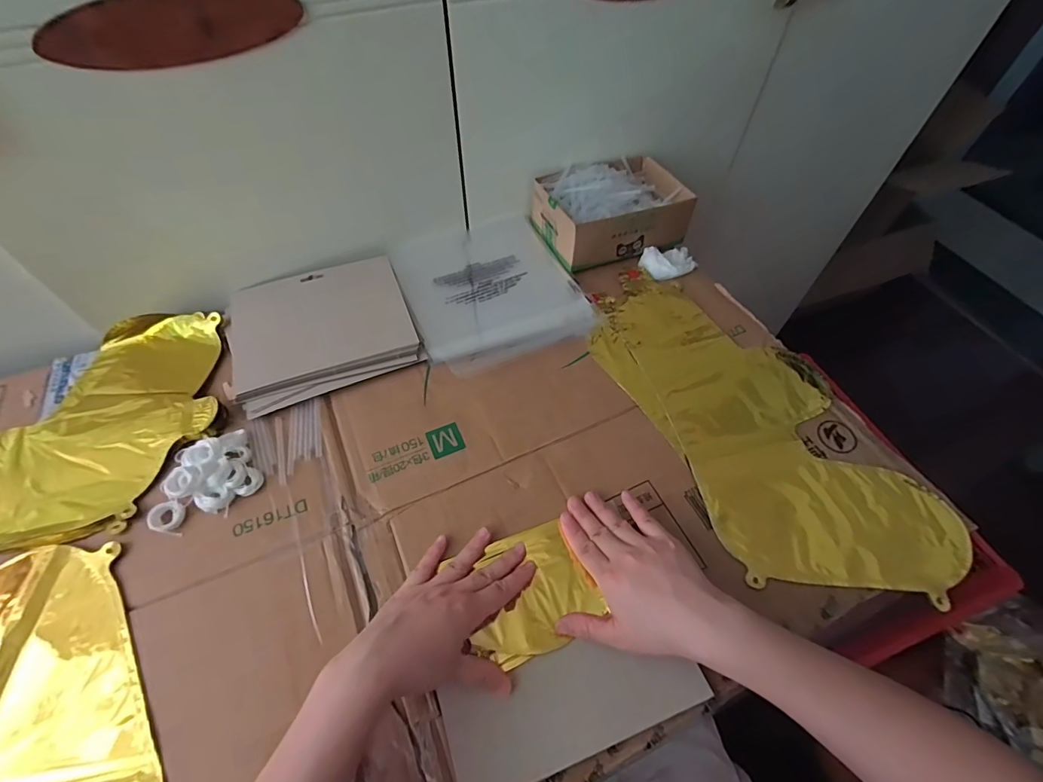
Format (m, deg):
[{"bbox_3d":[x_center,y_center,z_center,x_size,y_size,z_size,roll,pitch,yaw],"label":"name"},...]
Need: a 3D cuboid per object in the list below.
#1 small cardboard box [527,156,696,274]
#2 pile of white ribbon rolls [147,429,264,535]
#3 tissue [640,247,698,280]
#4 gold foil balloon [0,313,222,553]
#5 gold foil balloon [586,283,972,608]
[{"bbox_3d":[0.121,-0.247,0.617,0.185,0.074,0.135,-19,58,-14],"label":"small cardboard box"},{"bbox_3d":[-0.291,0.077,0.420,0.086,0.023,0.078,-18,58,-13],"label":"pile of white ribbon rolls"},{"bbox_3d":[0.192,-0.173,0.601,0.065,0.022,0.052,-23,59,-16],"label":"tissue"},{"bbox_3d":[-0.509,0.043,0.457,0.378,0.022,0.251,-10,56,-8],"label":"gold foil balloon"},{"bbox_3d":[0.239,0.024,0.479,0.205,0.014,0.388,-19,58,-14],"label":"gold foil balloon"}]

